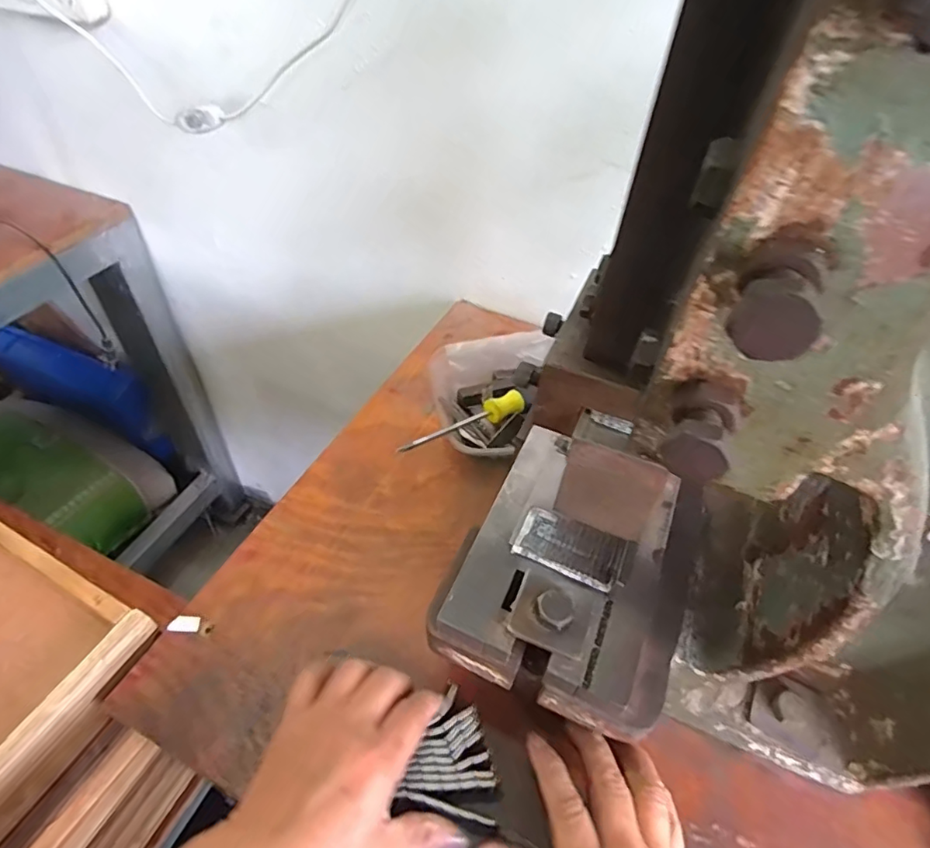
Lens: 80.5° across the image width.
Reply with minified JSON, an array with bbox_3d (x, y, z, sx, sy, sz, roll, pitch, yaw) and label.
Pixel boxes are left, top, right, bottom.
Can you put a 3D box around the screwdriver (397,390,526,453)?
[{"bbox_3d":[-0.001,0.000,0.463,0.122,0.021,0.021,-25,54,-24],"label":"screwdriver"}]

